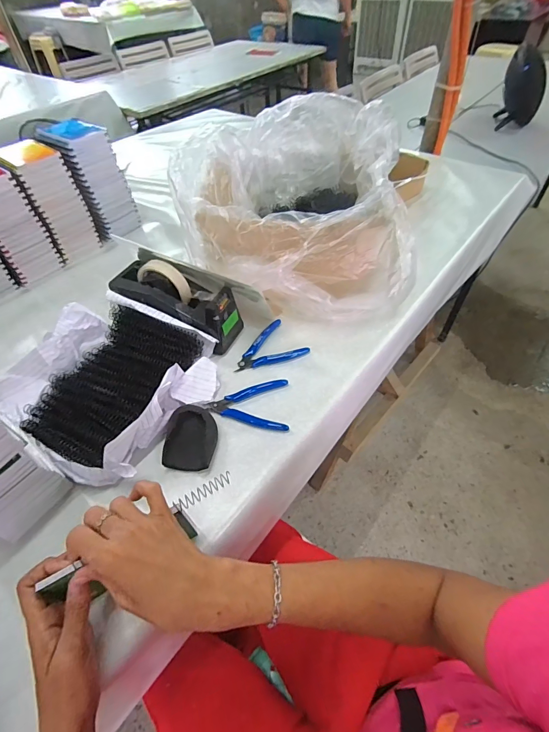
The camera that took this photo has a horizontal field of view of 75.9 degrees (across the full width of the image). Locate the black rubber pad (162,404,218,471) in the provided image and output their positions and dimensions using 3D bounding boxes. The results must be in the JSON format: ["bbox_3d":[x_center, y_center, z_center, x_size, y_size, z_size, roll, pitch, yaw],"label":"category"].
[{"bbox_3d":[-0.111,0.095,0.472,0.063,0.029,0.084,-5,50,-1],"label":"black rubber pad"}]

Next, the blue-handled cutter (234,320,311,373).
[{"bbox_3d":[-0.012,-0.038,0.585,0.117,0.010,0.082,-14,51,-9],"label":"blue-handled cutter"}]

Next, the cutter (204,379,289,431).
[{"bbox_3d":[-0.038,0.053,0.516,0.114,0.008,0.087,1,50,4],"label":"cutter"}]

